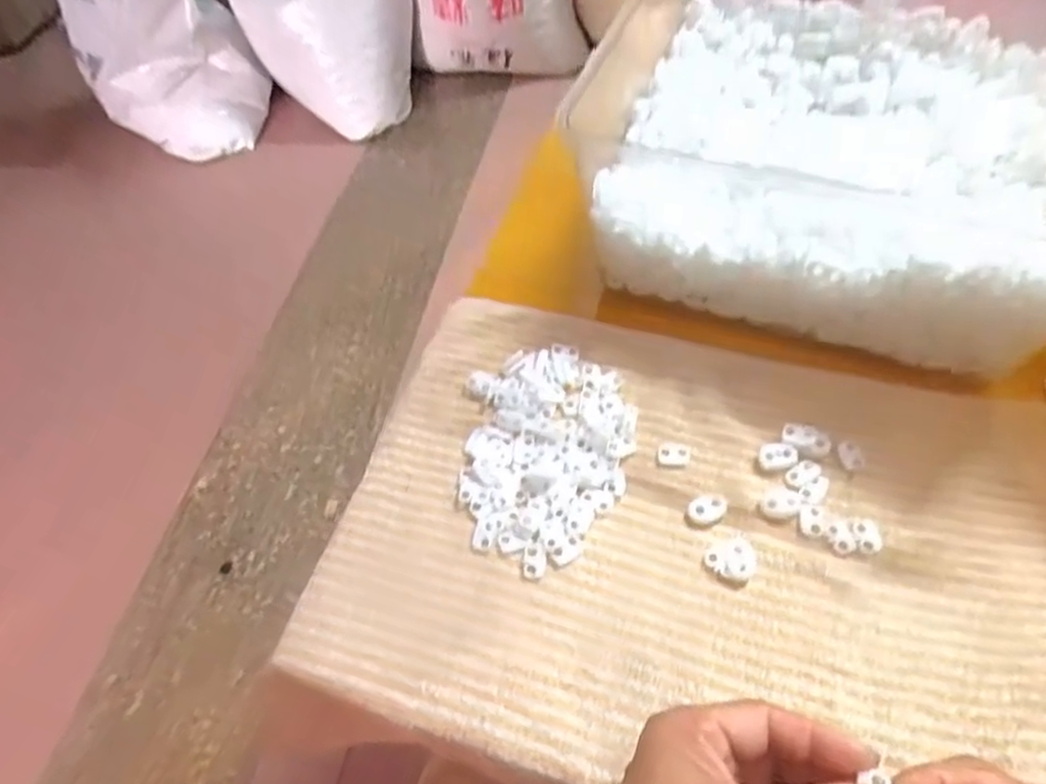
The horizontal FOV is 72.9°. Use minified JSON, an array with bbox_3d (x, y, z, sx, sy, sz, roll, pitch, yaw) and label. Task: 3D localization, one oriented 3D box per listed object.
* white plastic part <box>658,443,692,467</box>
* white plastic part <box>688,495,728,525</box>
[{"bbox_3d":[0.090,0.036,0.420,0.020,0.004,0.015,-2,56,4],"label":"white plastic part"},{"bbox_3d":[0.104,0.066,0.398,0.023,0.006,0.015,-27,58,-13],"label":"white plastic part"}]

